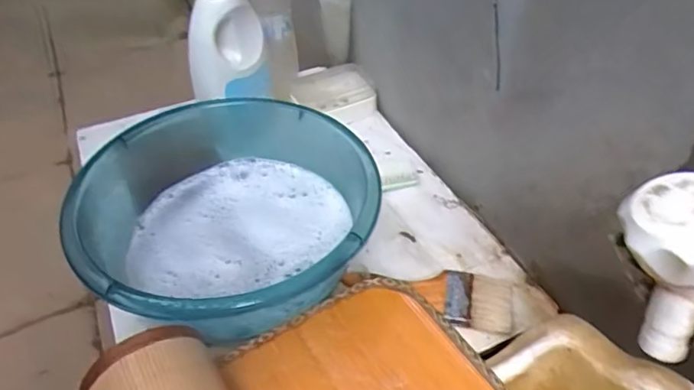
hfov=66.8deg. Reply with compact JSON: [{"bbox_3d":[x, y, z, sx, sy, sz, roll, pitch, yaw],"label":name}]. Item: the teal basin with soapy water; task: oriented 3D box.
[{"bbox_3d":[-0.137,0.011,0.619,0.327,0.135,0.373,-5,45,1],"label":"teal basin with soapy water"}]

